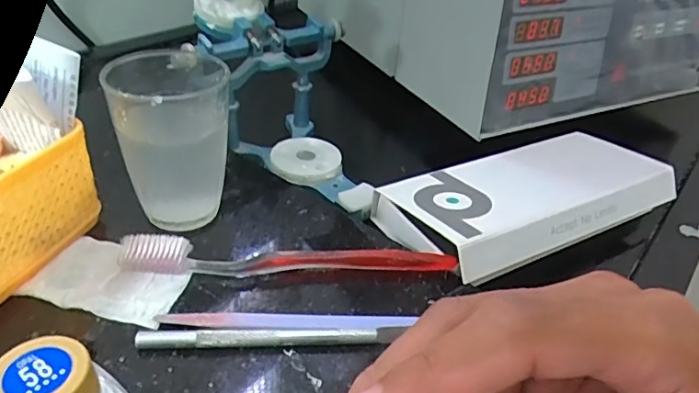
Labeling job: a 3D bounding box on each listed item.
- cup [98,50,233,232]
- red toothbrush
[{"bbox_3d":[-0.102,-0.029,0.318,0.062,0.098,0.065,-2,36,-12],"label":"cup"},{"bbox_3d":[-0.033,0.034,0.305,0.187,0.017,0.017,2,35,-7],"label":"red toothbrush"}]

